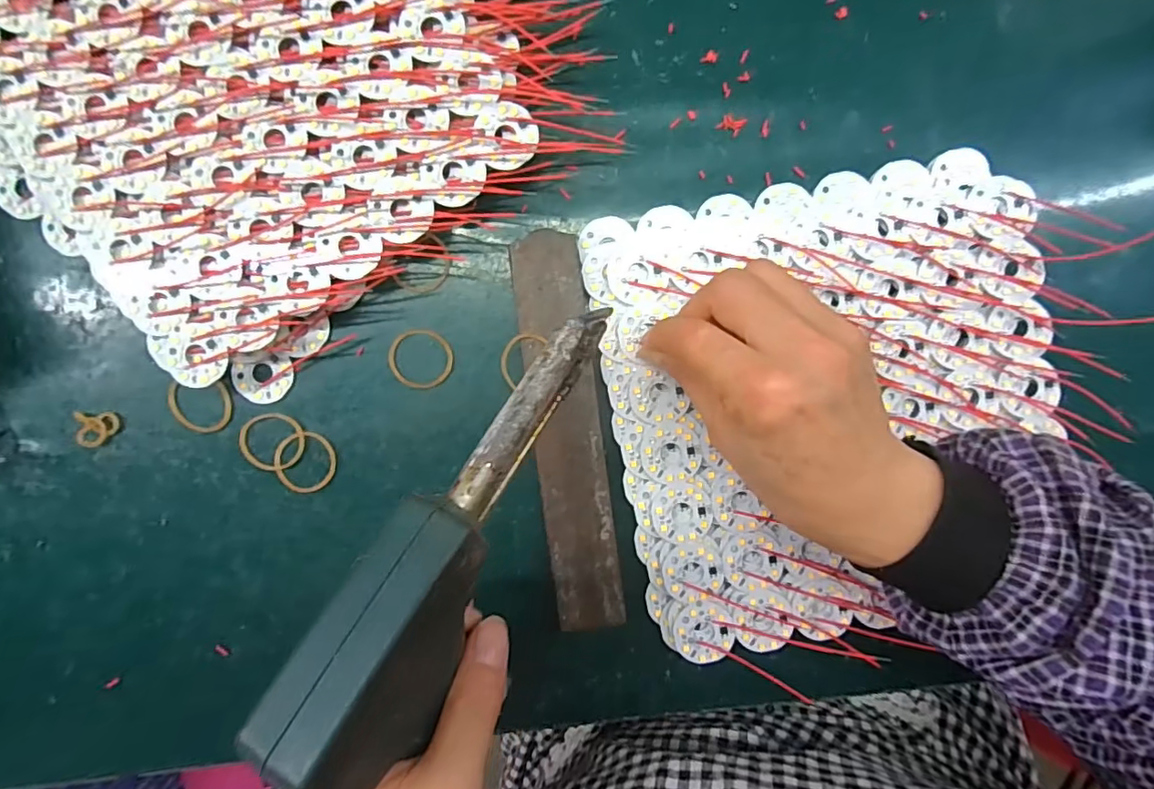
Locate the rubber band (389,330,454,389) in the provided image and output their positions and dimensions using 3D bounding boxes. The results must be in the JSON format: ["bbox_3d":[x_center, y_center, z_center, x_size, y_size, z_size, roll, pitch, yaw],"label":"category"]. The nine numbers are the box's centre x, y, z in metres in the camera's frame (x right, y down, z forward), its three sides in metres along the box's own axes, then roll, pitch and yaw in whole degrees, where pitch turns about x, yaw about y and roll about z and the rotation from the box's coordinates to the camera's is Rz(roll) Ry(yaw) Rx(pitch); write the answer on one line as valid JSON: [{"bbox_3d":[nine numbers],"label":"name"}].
[{"bbox_3d":[-0.082,-0.019,0.291,0.034,0.004,0.031,4,93,0],"label":"rubber band"}]

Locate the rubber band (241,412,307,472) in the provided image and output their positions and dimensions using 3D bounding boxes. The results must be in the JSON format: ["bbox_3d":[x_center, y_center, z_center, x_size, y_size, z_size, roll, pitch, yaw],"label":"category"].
[{"bbox_3d":[-0.160,0.025,0.290,0.033,0.004,0.030,0,93,0],"label":"rubber band"}]

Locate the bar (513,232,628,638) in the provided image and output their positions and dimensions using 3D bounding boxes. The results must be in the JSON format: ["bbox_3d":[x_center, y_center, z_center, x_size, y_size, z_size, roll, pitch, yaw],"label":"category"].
[{"bbox_3d":[-0.004,0.019,0.286,0.034,0.016,0.199,-7,93,0],"label":"bar"}]

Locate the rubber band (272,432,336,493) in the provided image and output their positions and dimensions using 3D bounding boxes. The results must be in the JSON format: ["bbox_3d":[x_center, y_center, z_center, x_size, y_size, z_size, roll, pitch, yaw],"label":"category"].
[{"bbox_3d":[-0.144,0.036,0.290,0.031,0.004,0.032,0,93,0],"label":"rubber band"}]

